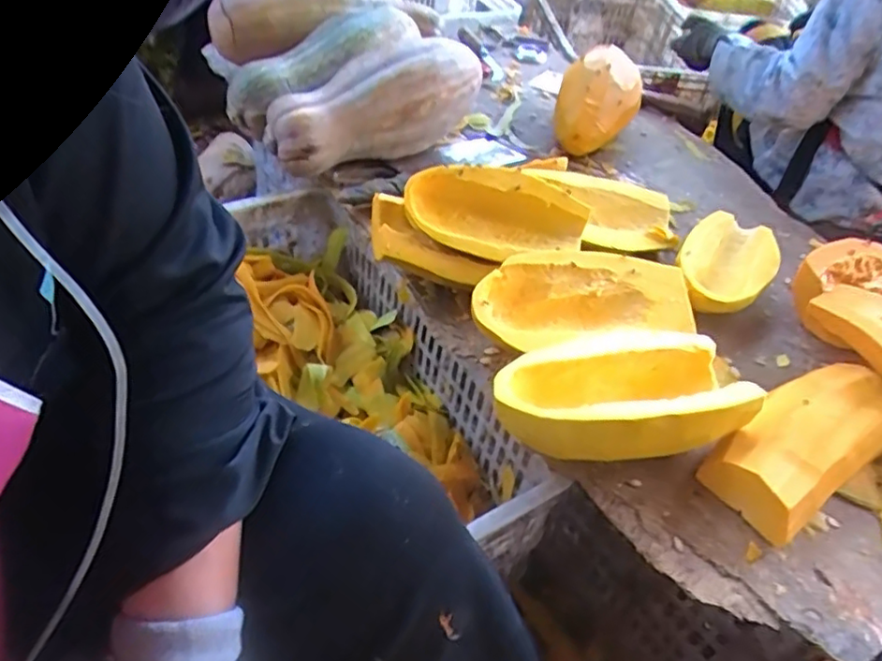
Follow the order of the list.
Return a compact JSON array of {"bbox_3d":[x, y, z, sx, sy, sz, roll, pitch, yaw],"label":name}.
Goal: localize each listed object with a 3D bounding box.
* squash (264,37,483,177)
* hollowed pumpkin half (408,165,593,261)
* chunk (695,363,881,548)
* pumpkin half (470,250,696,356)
[{"bbox_3d":[-0.074,-0.293,0.814,0.301,0.101,0.112,-26,52,-12],"label":"squash"},{"bbox_3d":[0.060,-0.120,0.661,0.193,0.068,0.085,7,45,1],"label":"hollowed pumpkin half"},{"bbox_3d":[0.327,0.091,0.559,0.223,0.054,0.099,-25,53,-27],"label":"chunk"},{"bbox_3d":[0.145,-0.028,0.631,0.233,0.049,0.116,-2,46,-8],"label":"pumpkin half"}]

